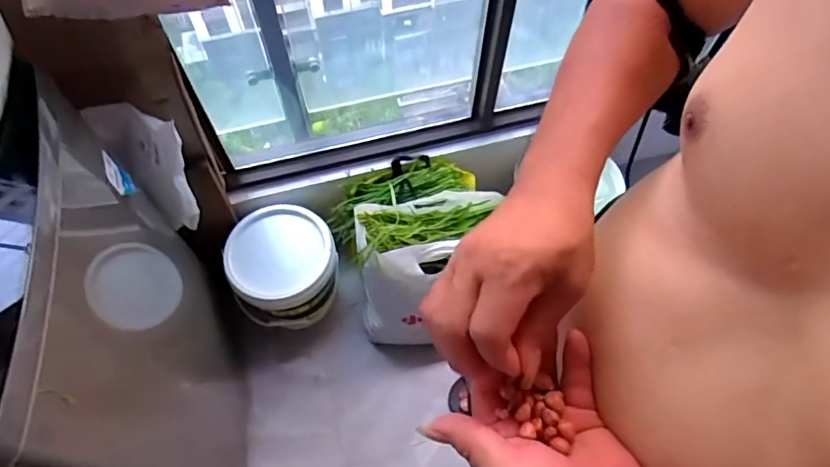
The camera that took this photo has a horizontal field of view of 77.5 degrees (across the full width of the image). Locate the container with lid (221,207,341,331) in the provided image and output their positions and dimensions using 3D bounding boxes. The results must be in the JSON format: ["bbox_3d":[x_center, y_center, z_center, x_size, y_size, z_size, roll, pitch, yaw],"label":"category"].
[{"bbox_3d":[-0.326,0.083,1.306,0.251,0.199,0.241,-20,63,-11],"label":"container with lid"}]

